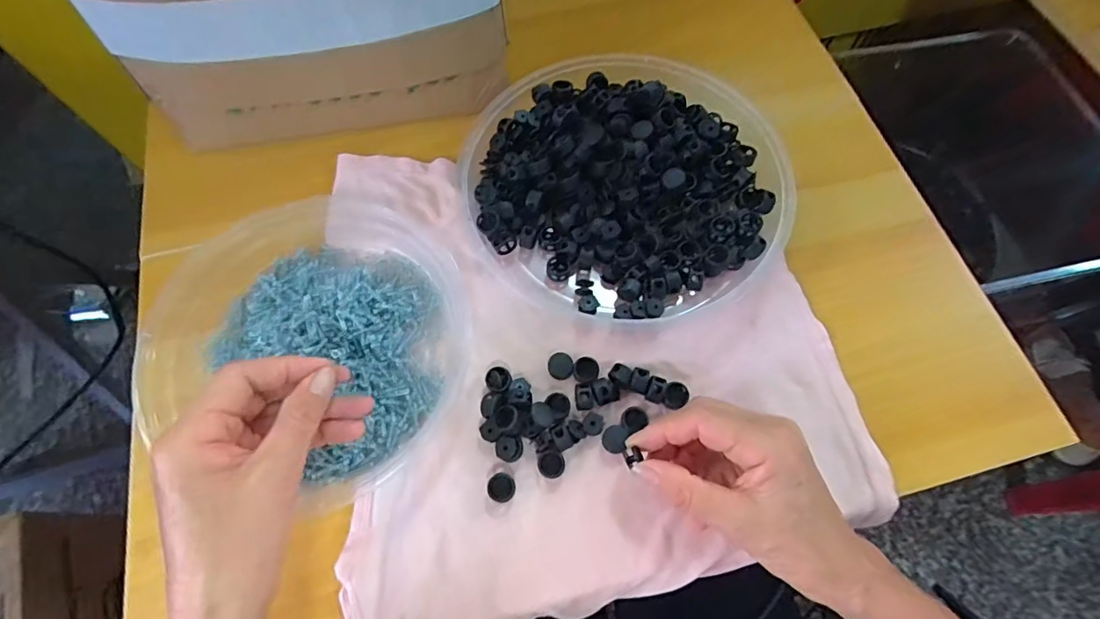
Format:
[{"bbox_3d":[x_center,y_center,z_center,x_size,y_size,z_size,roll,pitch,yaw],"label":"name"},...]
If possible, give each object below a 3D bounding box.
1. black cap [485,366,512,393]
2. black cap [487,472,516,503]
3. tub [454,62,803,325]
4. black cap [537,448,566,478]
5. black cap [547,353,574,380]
[{"bbox_3d":[-0.034,0.047,0.346,0.017,0.011,0.017,0,66,-1],"label":"black cap"},{"bbox_3d":[-0.030,0.110,0.321,0.016,0.011,0.017,0,66,-1],"label":"black cap"},{"bbox_3d":[0.051,-0.092,0.389,0.223,0.042,0.209,0,66,-1],"label":"tub"},{"bbox_3d":[0.001,0.096,0.325,0.016,0.004,0.017,-20,84,3],"label":"black cap"},{"bbox_3d":[0.007,0.038,0.350,0.017,0.009,0.018,0,66,-1],"label":"black cap"}]

